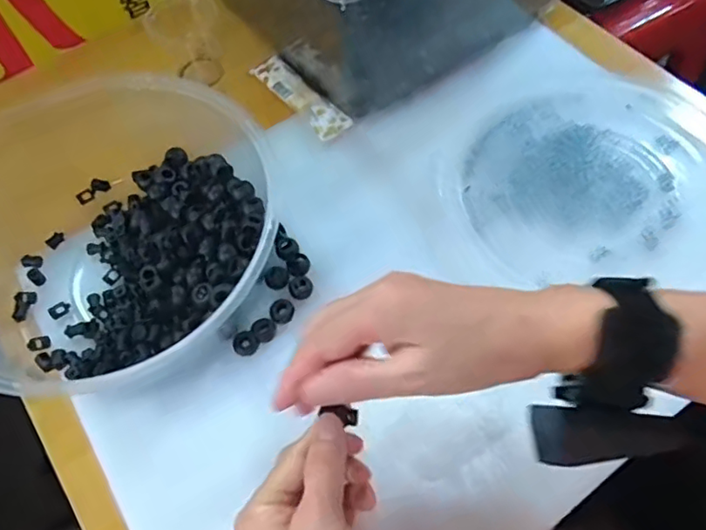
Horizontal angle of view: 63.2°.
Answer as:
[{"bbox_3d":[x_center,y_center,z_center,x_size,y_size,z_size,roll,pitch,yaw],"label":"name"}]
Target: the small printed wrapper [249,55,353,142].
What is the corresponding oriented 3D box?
[{"bbox_3d":[-0.051,-0.162,0.540,0.034,0.005,0.123,-38,66,-16],"label":"small printed wrapper"}]

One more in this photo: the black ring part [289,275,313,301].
[{"bbox_3d":[-0.041,0.017,0.443,0.018,0.004,0.019,-1,62,2],"label":"black ring part"}]

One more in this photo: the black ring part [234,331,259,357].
[{"bbox_3d":[-0.080,0.059,0.429,0.018,0.006,0.017,-1,62,2],"label":"black ring part"}]

